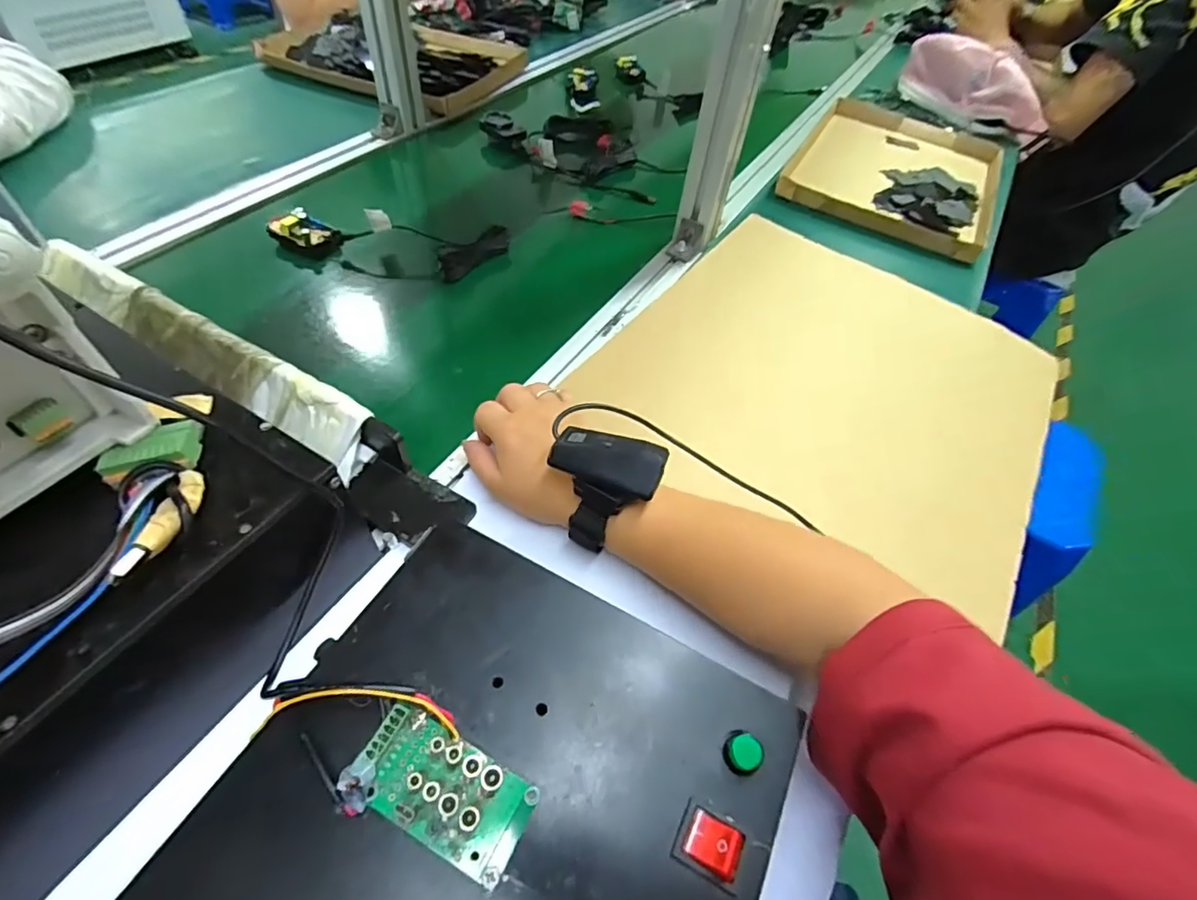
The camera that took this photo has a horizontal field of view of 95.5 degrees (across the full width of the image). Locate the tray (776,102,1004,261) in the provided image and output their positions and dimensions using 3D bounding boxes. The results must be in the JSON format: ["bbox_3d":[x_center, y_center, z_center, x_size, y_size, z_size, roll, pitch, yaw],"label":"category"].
[{"bbox_3d":[0.443,-0.416,0.798,0.271,0.034,0.380,26,54,13],"label":"tray"}]

